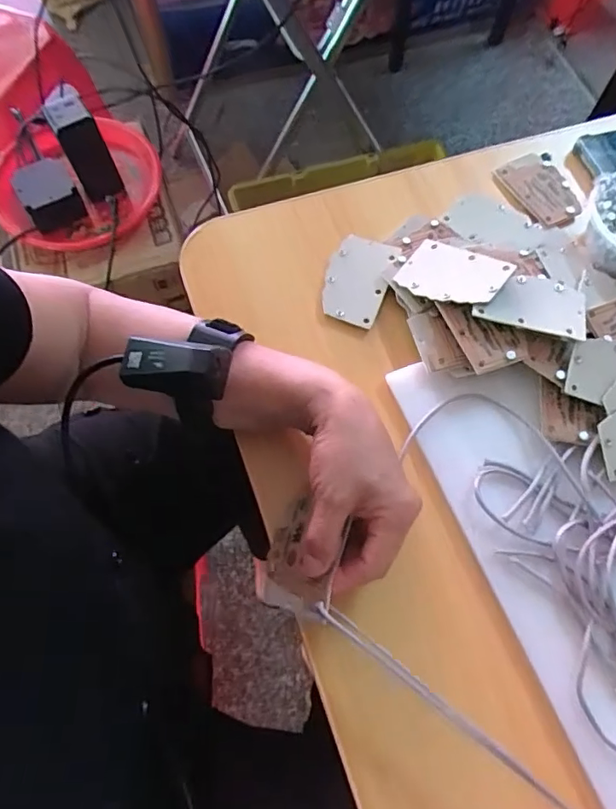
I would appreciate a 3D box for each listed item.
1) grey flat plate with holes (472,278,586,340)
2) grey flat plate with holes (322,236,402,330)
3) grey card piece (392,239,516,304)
[{"bbox_3d":[0.177,-0.082,0.427,0.083,0.007,0.054,16,59,5],"label":"grey flat plate with holes"},{"bbox_3d":[0.043,-0.109,0.474,0.055,0.008,0.084,20,69,13],"label":"grey flat plate with holes"},{"bbox_3d":[0.118,-0.108,0.446,0.084,0.006,0.053,26,71,35],"label":"grey card piece"}]

